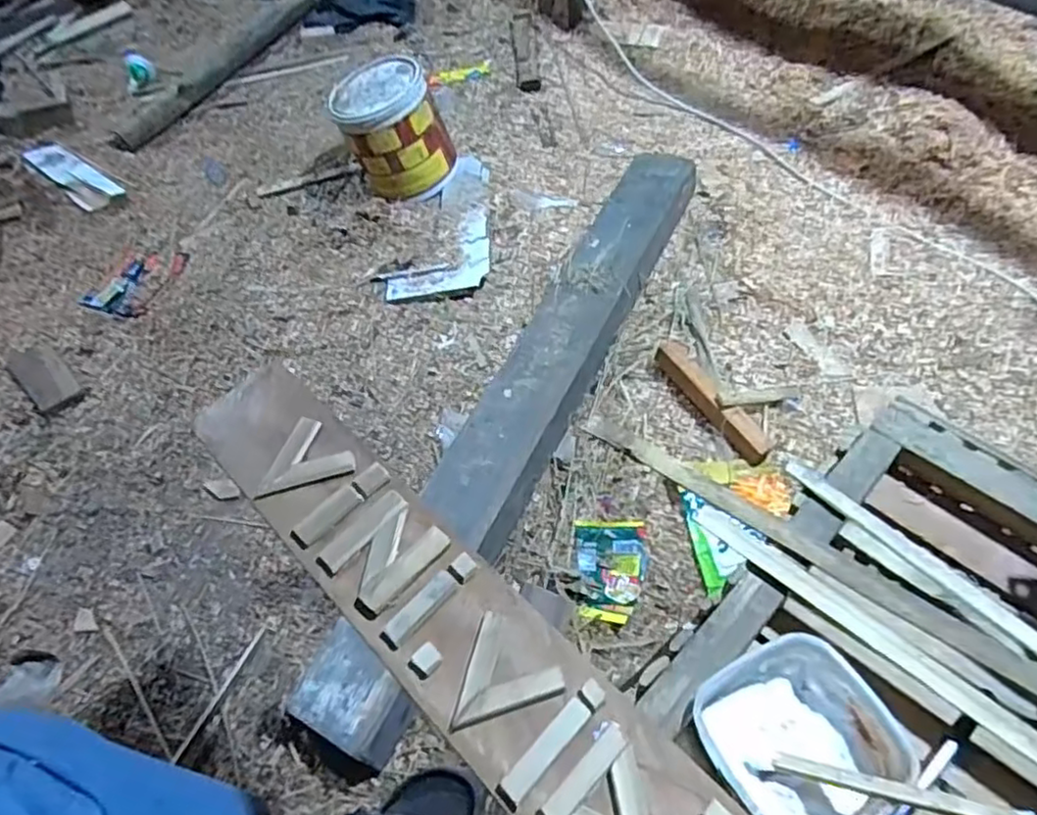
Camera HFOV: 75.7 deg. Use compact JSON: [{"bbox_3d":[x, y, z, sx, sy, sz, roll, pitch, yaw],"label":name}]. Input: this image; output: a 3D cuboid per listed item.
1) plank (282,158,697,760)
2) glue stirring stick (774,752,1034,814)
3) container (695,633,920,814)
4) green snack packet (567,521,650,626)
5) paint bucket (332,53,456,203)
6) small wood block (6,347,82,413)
[{"bbox_3d":[0.036,-0.034,0.961,0.133,0.076,1.053,20,59,18],"label":"plank"},{"bbox_3d":[0.189,0.194,0.337,0.113,0.010,0.009,-6,48,38],"label":"glue stirring stick"},{"bbox_3d":[0.155,0.185,0.373,0.094,0.034,0.097,-23,57,-13],"label":"container"},{"bbox_3d":[0.110,0.198,0.823,0.089,0.022,0.121,8,56,10],"label":"green snack packet"},{"bbox_3d":[-0.227,-0.511,1.242,0.193,0.205,0.182,-2,55,3],"label":"paint bucket"},{"bbox_3d":[-0.758,-0.054,1.063,0.150,0.024,0.062,35,64,25],"label":"small wood block"}]

